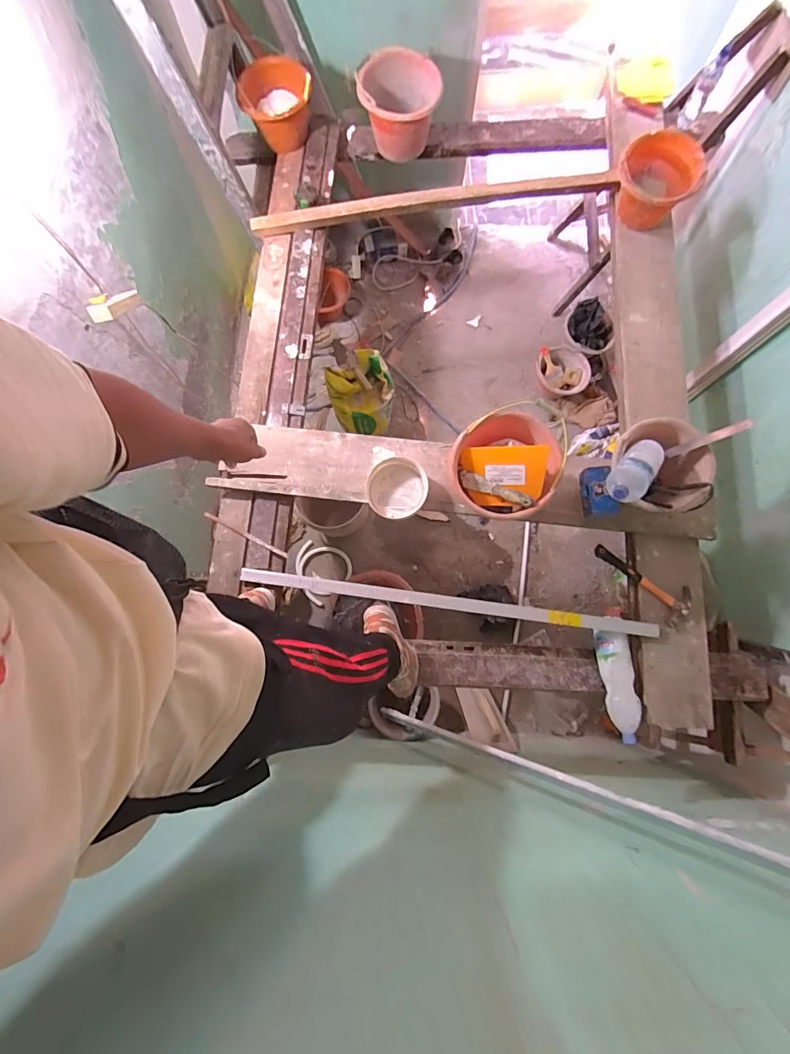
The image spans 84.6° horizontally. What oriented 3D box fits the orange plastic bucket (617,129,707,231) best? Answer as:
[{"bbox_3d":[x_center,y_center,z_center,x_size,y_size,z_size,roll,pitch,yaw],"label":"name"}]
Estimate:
[{"bbox_3d":[0.833,-1.111,1.390,0.248,0.138,0.216,35,81,5],"label":"orange plastic bucket"}]

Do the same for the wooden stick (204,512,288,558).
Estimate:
[{"bbox_3d":[-0.459,0.020,1.307,0.296,0.016,0.018,26,80,4],"label":"wooden stick"}]

